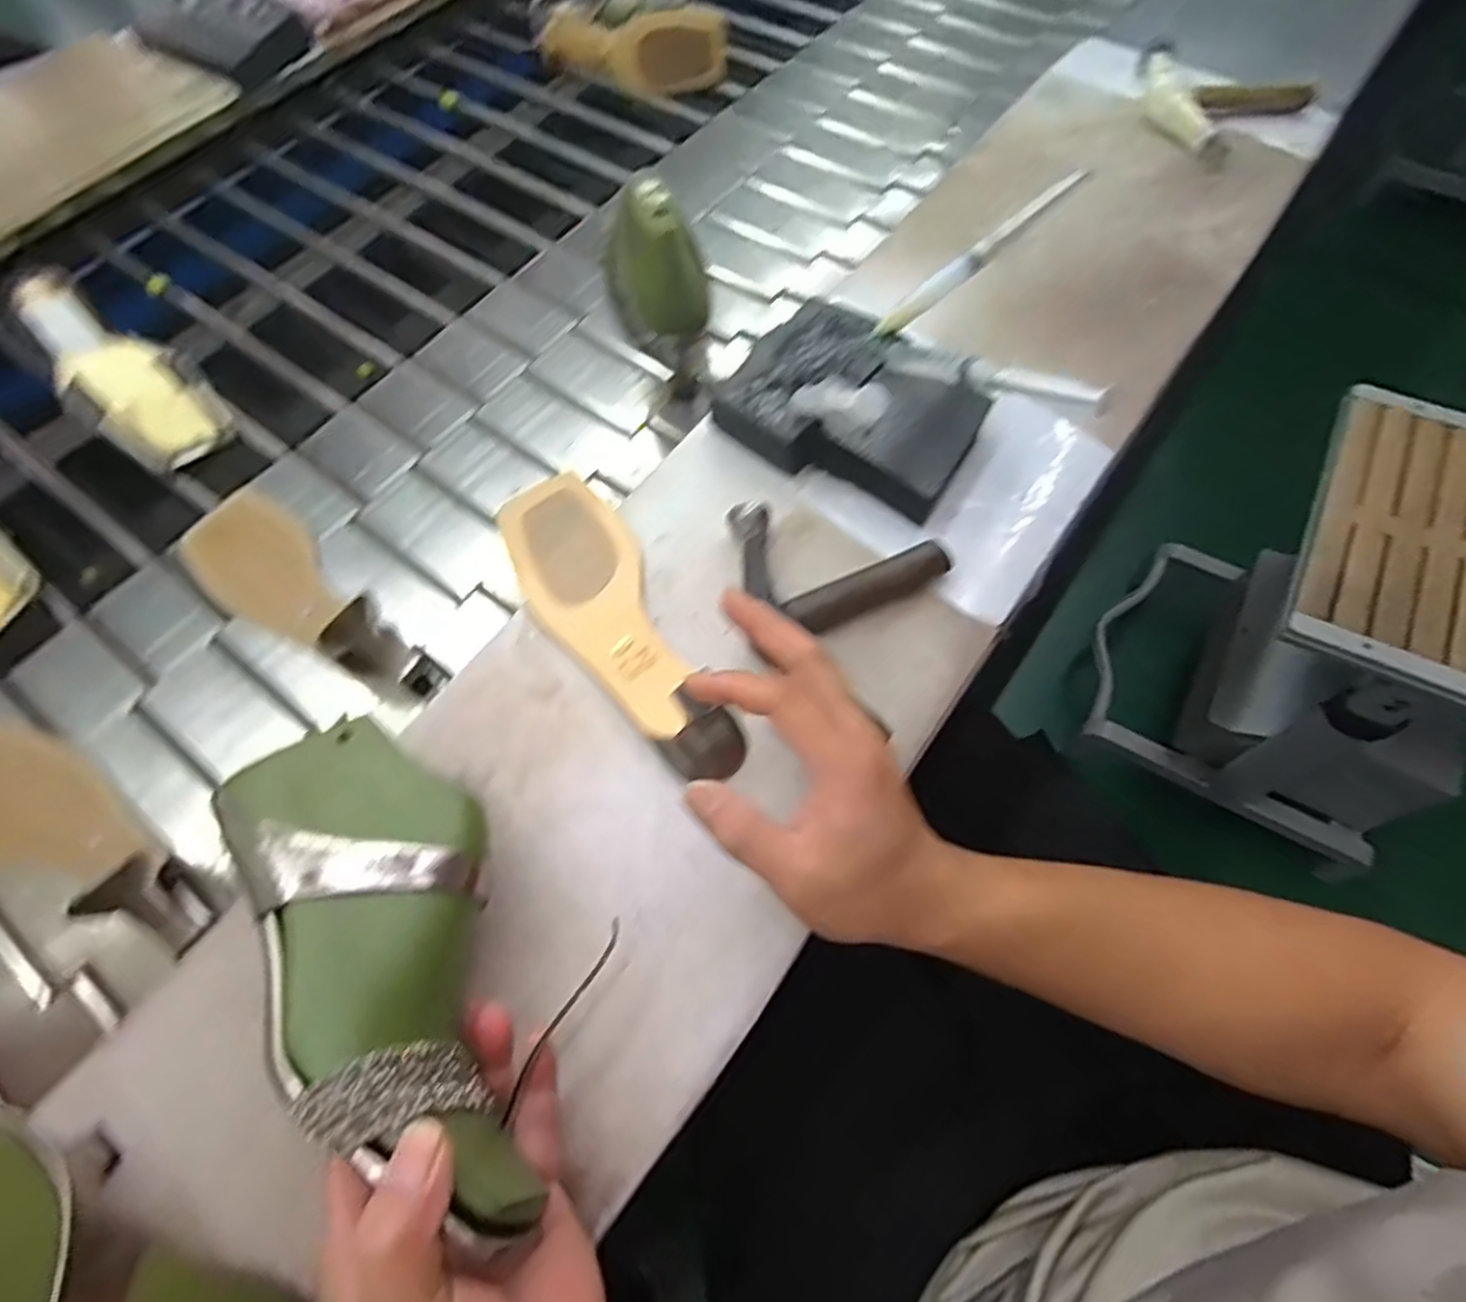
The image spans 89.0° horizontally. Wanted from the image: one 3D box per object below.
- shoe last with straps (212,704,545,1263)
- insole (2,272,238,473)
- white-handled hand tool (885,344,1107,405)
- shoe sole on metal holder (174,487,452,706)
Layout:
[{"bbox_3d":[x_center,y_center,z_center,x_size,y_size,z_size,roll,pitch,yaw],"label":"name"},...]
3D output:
[{"bbox_3d":[-0.141,0.125,0.317,0.085,0.072,0.224,-27,60,-11],"label":"shoe last with straps"},{"bbox_3d":[-0.502,-0.234,0.594,0.210,0.030,0.083,42,71,2],"label":"insole"},{"bbox_3d":[0.150,-0.167,0.450,0.012,0.014,0.152,-37,44,-16],"label":"white-handled hand tool"},{"bbox_3d":[-0.313,-0.046,0.522,0.252,0.048,0.079,37,70,19],"label":"shoe sole on metal holder"}]

